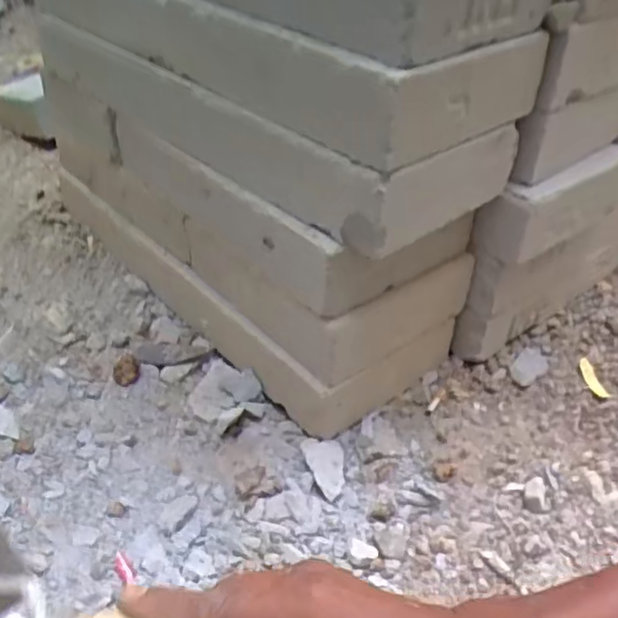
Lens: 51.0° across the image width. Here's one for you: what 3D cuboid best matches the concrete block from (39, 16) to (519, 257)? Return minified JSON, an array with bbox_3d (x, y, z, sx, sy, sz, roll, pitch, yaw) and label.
[{"bbox_3d":[-0.069,-0.228,0.688,0.173,0.085,0.549,-29,50,-36],"label":"concrete block"}]

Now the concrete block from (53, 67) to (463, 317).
[{"bbox_3d":[-0.097,-0.167,0.737,0.164,0.084,0.567,-29,50,-36],"label":"concrete block"}]

